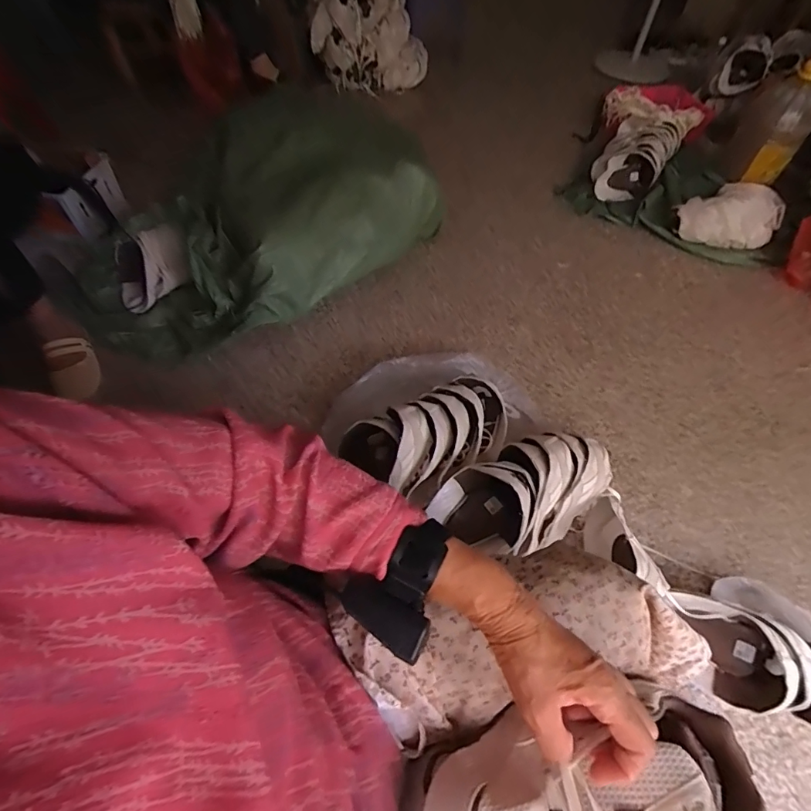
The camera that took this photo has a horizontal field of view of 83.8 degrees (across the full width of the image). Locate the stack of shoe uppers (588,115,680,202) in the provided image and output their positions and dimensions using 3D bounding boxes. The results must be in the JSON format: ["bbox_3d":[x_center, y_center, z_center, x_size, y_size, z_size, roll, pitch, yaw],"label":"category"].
[{"bbox_3d":[0.776,-0.837,1.519,0.192,0.110,0.444,31,60,17],"label":"stack of shoe uppers"}]

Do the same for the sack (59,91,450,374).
[{"bbox_3d":[-0.349,-0.434,1.113,0.520,0.304,0.863,40,64,21],"label":"sack"}]

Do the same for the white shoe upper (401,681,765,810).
[{"bbox_3d":[0.127,0.284,0.324,0.240,0.056,0.105,-13,58,3],"label":"white shoe upper"}]

